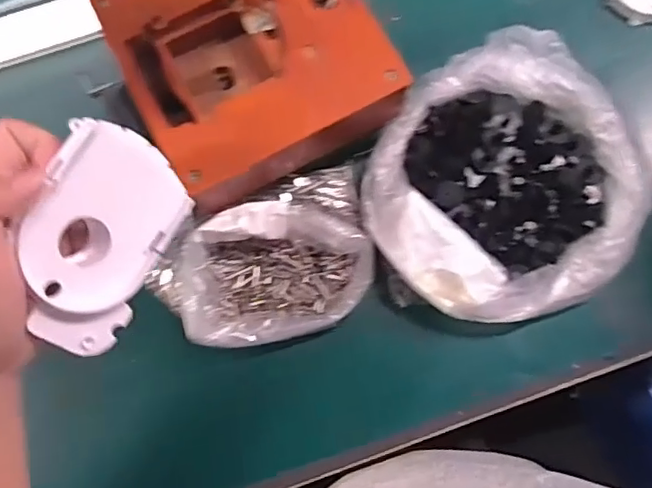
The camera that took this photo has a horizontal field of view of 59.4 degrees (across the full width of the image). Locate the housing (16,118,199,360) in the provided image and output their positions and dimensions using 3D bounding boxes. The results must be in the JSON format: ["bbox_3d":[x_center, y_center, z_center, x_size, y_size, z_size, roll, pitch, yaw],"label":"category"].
[{"bbox_3d":[-0.108,-0.003,0.270,0.013,0.067,0.100,11,74,42],"label":"housing"}]

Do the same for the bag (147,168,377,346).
[{"bbox_3d":[-0.035,0.013,0.369,0.154,0.036,0.101,-29,78,-5],"label":"bag"}]

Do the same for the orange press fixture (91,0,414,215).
[{"bbox_3d":[-0.048,-0.120,0.374,0.148,0.057,0.152,-28,78,-5],"label":"orange press fixture"}]

